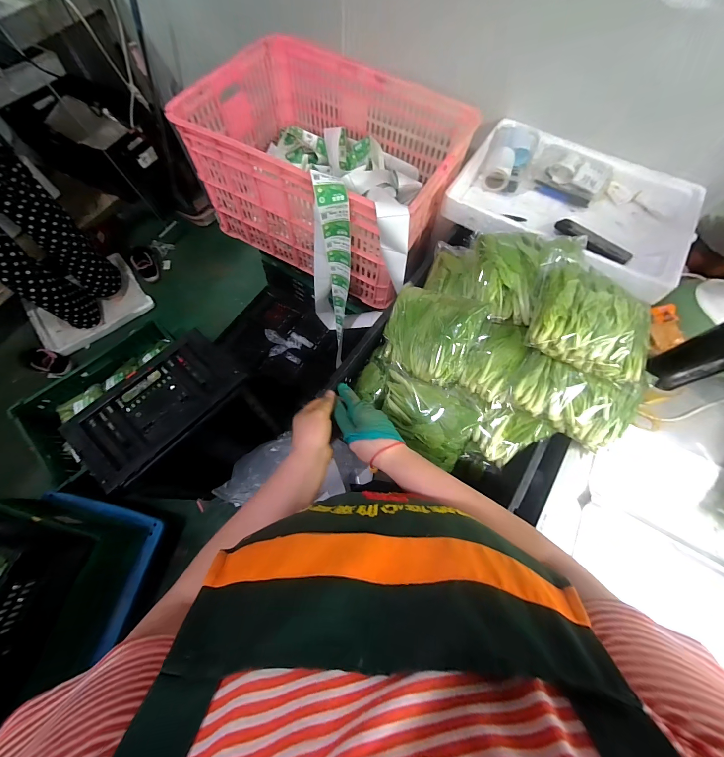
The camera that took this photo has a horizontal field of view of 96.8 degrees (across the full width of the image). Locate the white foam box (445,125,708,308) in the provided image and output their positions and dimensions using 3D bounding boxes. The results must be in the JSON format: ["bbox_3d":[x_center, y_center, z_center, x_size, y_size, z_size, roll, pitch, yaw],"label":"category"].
[{"bbox_3d":[0.493,-0.422,0.752,0.501,0.077,0.384,32,69,11],"label":"white foam box"}]

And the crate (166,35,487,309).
[{"bbox_3d":[-0.077,-0.534,0.852,0.593,0.302,0.424,25,68,8],"label":"crate"}]

